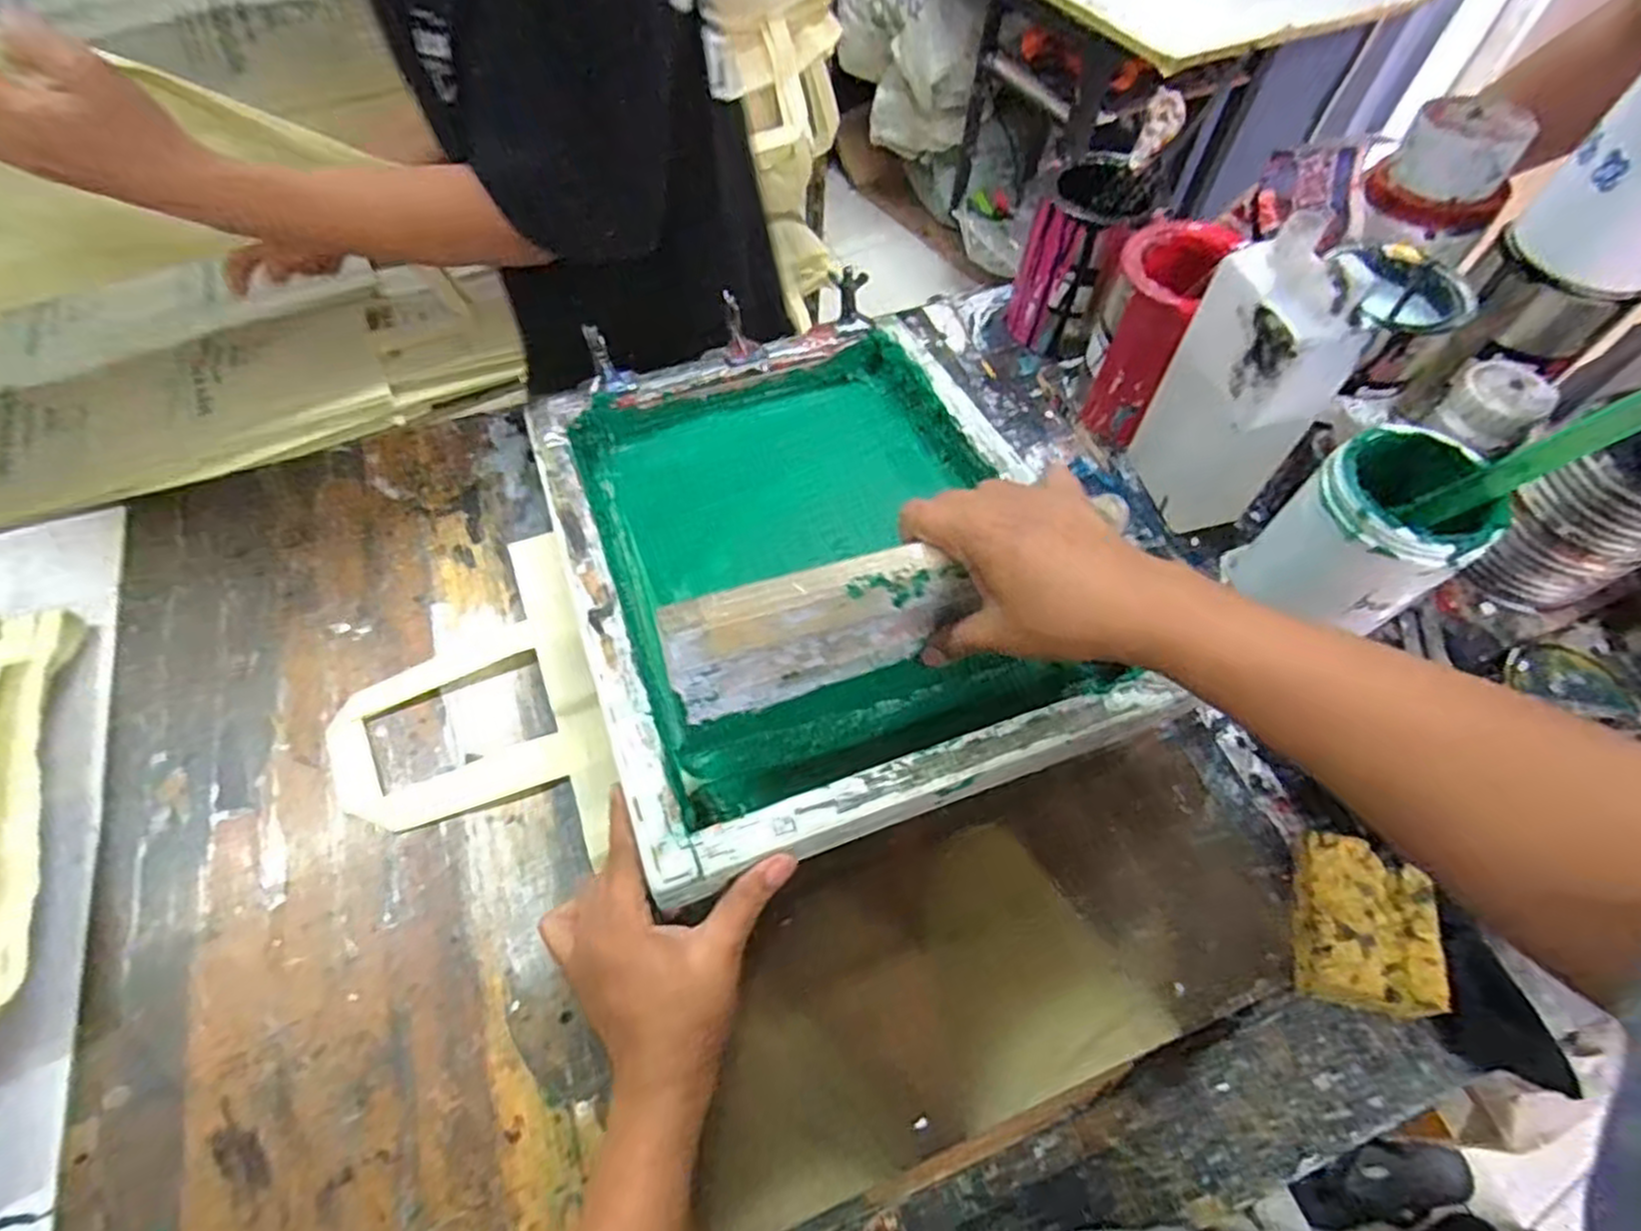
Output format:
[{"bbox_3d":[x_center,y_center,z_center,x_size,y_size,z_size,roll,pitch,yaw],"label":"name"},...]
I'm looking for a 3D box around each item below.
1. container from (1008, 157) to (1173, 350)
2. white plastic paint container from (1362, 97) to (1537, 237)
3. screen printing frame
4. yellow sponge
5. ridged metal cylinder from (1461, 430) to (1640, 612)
[{"bbox_3d":[0.240,-0.333,0.689,0.091,0.145,0.091,31,64,16],"label":"container"},{"bbox_3d":[0.510,-0.361,0.589,0.100,0.057,0.078,28,63,15],"label":"white plastic paint container"},{"bbox_3d":[-0.008,-0.057,0.556,0.349,0.066,0.450,-17,52,-11],"label":"screen printing frame"},{"bbox_3d":[0.329,0.190,0.447,0.066,0.044,0.092,14,60,8],"label":"yellow sponge"},{"bbox_3d":[0.555,-0.069,0.515,0.096,0.140,0.078,-11,60,-7],"label":"ridged metal cylinder"}]

